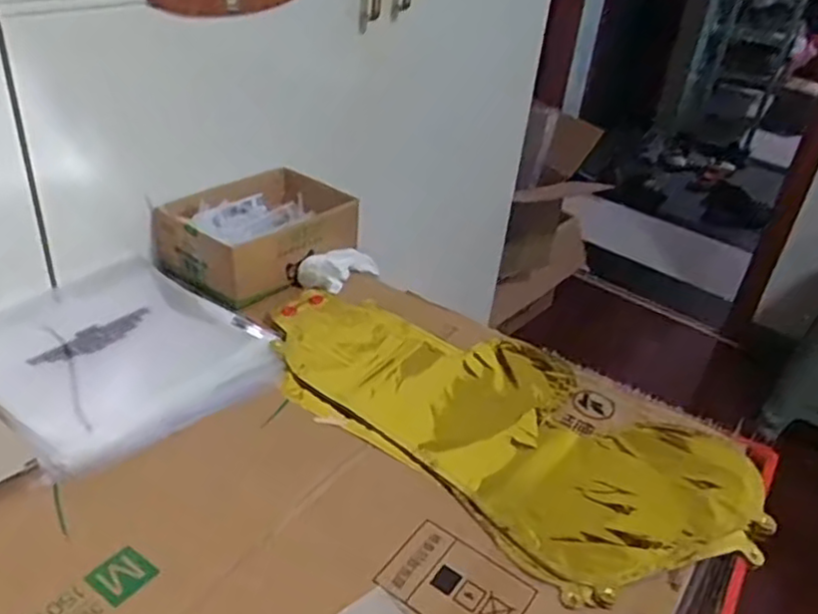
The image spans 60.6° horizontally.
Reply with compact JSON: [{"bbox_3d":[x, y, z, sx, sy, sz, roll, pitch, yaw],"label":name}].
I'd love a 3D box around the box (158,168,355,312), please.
[{"bbox_3d":[-0.167,-0.087,0.787,0.131,0.069,0.191,25,38,26],"label":"box"}]

